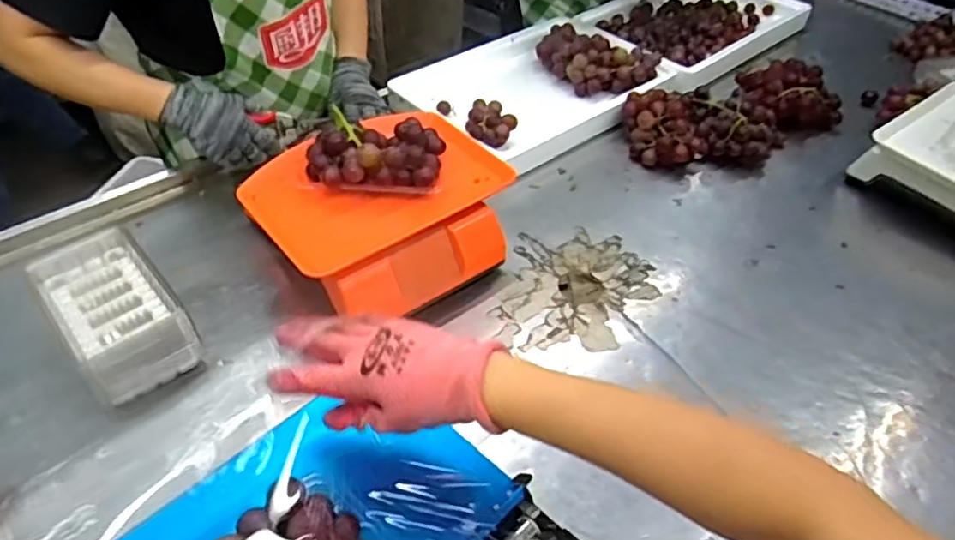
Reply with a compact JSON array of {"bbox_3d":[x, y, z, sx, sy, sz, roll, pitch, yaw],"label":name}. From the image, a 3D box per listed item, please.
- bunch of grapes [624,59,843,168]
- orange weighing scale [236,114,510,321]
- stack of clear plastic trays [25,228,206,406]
[{"bbox_3d":[0.443,-0.273,1.144,0.412,0.075,0.205,-26,51,-25],"label":"bunch of grapes"},{"bbox_3d":[-0.105,-0.070,0.827,0.306,0.114,0.199,-27,51,-26],"label":"orange weighing scale"},{"bbox_3d":[-0.408,0.051,0.749,0.113,0.087,0.195,-30,53,-28],"label":"stack of clear plastic trays"}]

